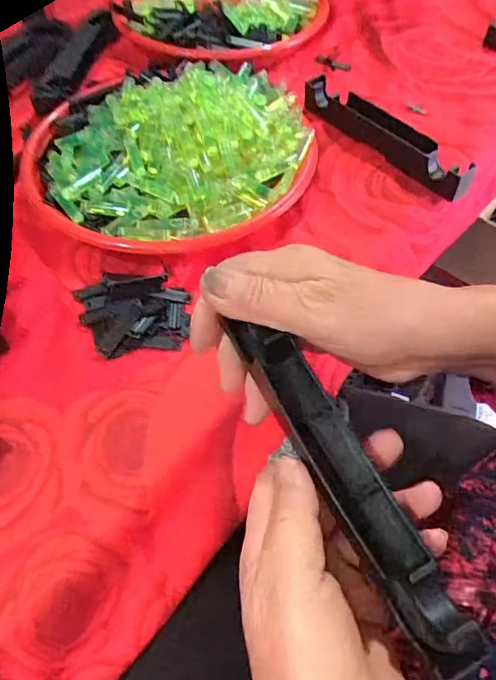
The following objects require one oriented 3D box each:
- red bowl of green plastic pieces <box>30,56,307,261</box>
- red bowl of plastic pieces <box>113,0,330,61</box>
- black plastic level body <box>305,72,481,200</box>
[{"bbox_3d":[-0.067,-0.166,0.462,0.232,0.059,0.214,0,54,0],"label":"red bowl of green plastic pieces"},{"bbox_3d":[-0.031,-0.383,0.617,0.233,0.032,0.214,0,54,0],"label":"red bowl of plastic pieces"},{"bbox_3d":[0.123,-0.190,0.494,0.028,0.033,0.183,-38,62,-24],"label":"black plastic level body"}]

